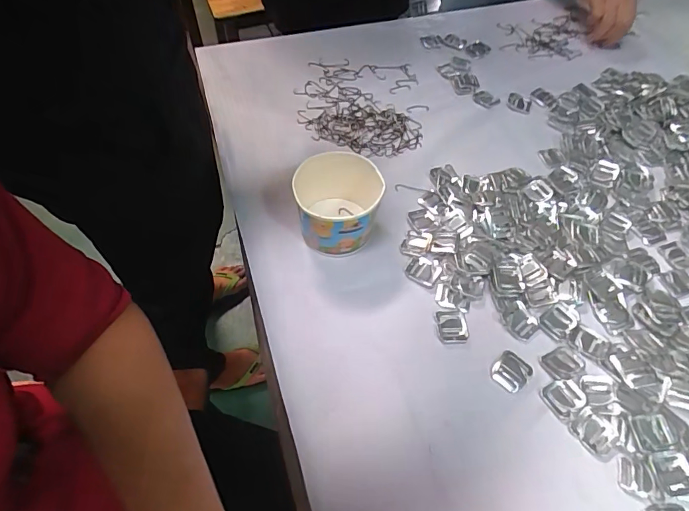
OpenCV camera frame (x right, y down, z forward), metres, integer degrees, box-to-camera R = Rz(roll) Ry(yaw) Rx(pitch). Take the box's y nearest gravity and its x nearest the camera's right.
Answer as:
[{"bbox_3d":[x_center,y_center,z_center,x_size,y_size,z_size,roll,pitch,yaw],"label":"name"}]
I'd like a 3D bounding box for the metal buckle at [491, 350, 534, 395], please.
[{"bbox_3d":[0.155,0.107,0.405,0.030,0.004,0.034,37,61,21],"label":"metal buckle"}]

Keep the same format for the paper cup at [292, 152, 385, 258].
[{"bbox_3d":[-0.006,-0.053,0.462,0.084,0.075,0.090,2,55,-2],"label":"paper cup"}]

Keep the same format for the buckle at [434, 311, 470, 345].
[{"bbox_3d":[0.105,0.068,0.428,0.029,0.009,0.034,0,55,-4],"label":"buckle"}]

